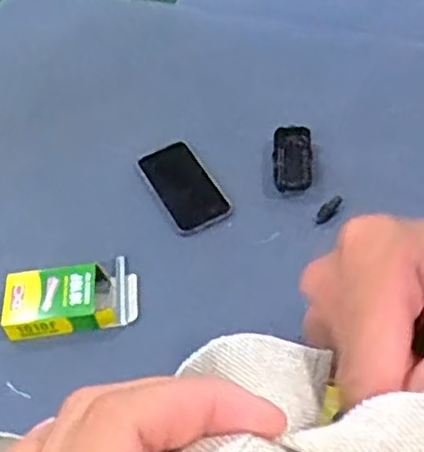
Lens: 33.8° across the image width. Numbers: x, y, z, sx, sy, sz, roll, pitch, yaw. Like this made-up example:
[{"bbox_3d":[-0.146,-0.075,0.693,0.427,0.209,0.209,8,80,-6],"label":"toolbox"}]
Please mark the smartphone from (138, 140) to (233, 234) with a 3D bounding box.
[{"bbox_3d":[-0.040,-0.059,0.943,0.081,0.007,0.165,-23,54,-16],"label":"smartphone"}]

